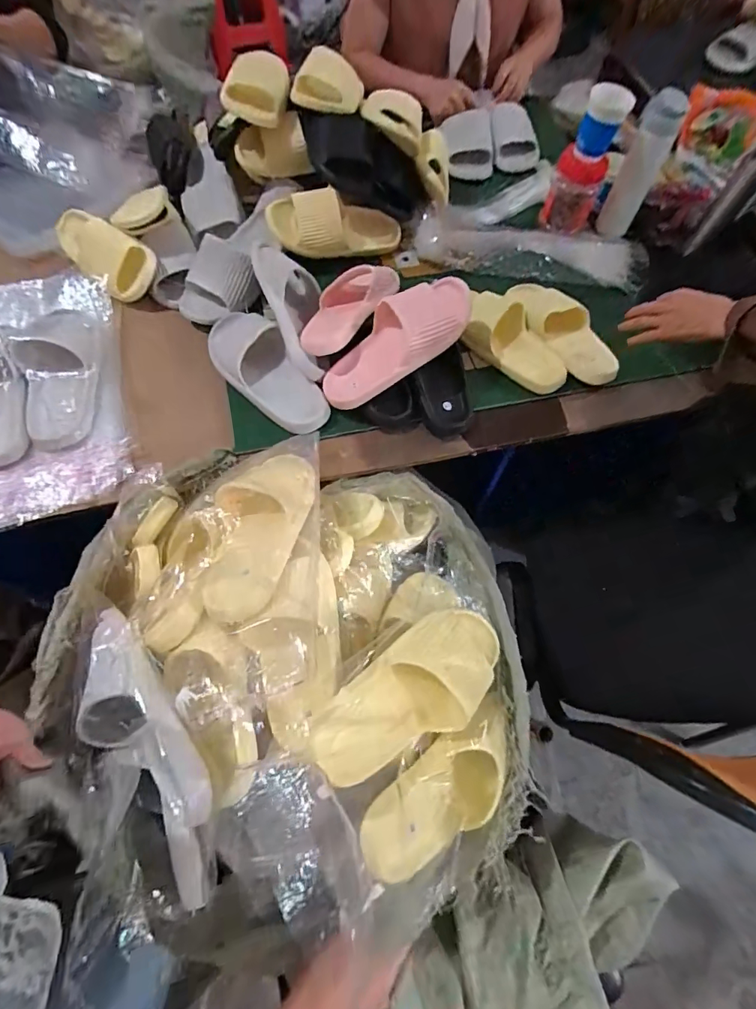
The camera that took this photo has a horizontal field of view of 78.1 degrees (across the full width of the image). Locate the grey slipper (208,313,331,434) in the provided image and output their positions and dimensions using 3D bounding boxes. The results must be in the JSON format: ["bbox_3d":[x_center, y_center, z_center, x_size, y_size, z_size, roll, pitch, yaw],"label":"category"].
[{"bbox_3d":[-0.187,-0.219,0.746,0.105,0.070,0.277,-35,70,-15],"label":"grey slipper"}]

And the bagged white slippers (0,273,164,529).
[{"bbox_3d":[-0.581,-0.181,0.741,0.348,0.086,0.480,-15,66,-7],"label":"bagged white slippers"}]

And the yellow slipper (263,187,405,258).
[{"bbox_3d":[-0.072,-0.518,0.852,0.249,0.098,0.093,-9,64,-25],"label":"yellow slipper"}]

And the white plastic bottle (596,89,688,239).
[{"bbox_3d":[0.458,-0.592,0.822,0.058,0.198,0.062,-35,70,-15],"label":"white plastic bottle"}]

